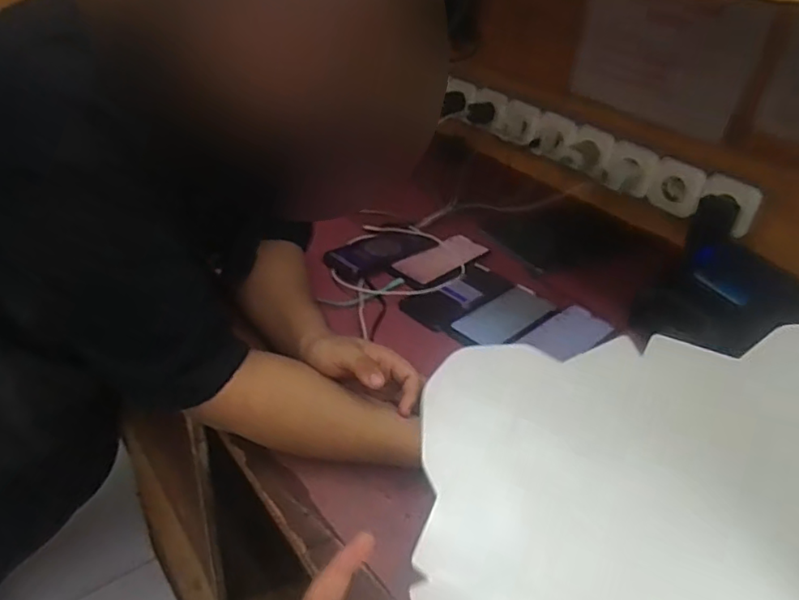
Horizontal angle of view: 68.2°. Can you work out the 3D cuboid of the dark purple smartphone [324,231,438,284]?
[{"bbox_3d":[-0.030,-0.074,0.893,0.165,0.016,0.079,-22,43,-35],"label":"dark purple smartphone"}]

